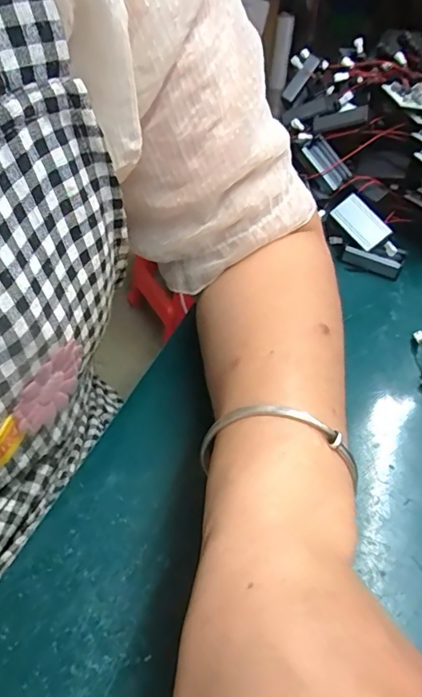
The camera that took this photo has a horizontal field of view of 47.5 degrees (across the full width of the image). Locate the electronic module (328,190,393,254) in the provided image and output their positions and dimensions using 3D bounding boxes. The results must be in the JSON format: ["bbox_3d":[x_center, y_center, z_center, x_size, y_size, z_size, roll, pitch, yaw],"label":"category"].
[{"bbox_3d":[0.129,-0.109,0.415,0.053,0.029,0.007,53,18,17],"label":"electronic module"}]

